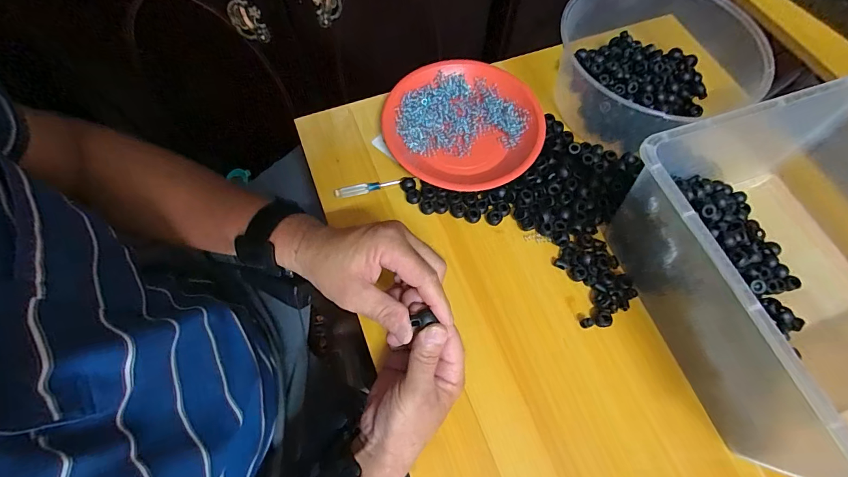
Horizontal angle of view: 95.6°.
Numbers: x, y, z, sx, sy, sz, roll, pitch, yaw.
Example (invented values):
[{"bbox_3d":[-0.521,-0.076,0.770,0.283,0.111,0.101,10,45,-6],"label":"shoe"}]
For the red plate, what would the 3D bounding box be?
[{"bbox_3d":[0.052,-0.144,0.490,0.191,0.036,0.186,0,65,-1],"label":"red plate"}]

